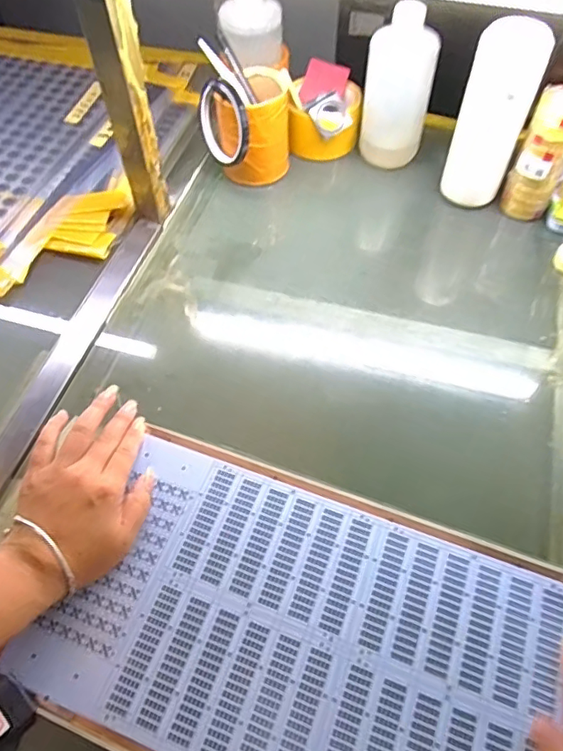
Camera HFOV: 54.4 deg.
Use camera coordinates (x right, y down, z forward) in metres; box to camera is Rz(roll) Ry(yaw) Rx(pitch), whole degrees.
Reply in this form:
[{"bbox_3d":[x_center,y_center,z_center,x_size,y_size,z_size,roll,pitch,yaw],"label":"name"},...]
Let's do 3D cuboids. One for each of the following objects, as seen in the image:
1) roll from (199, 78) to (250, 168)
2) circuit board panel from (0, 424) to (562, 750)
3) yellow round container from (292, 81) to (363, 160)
[{"bbox_3d":[-0.067,-0.290,0.633,0.017,0.091,0.083,-34,34,-33],"label":"roll"},{"bbox_3d":[0.020,0.188,0.396,0.356,0.011,0.219,18,62,12],"label":"circuit board panel"},{"bbox_3d":[0.056,-0.327,0.704,0.089,0.068,0.087,1,57,2],"label":"yellow round container"}]

